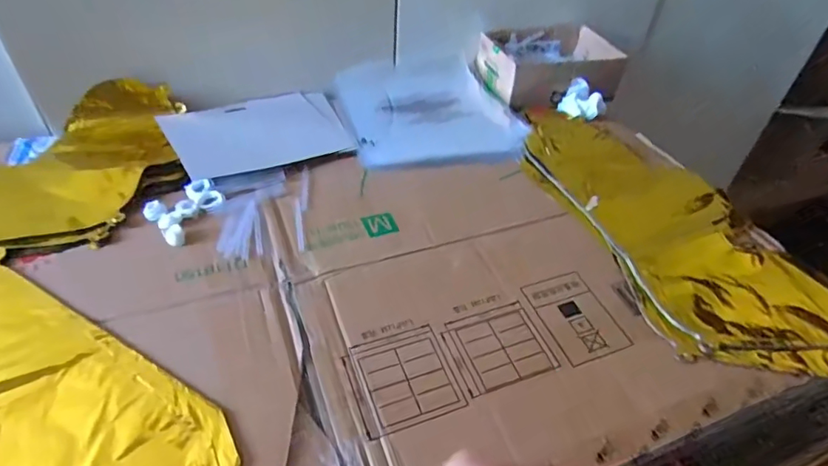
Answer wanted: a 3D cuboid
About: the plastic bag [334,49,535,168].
[{"bbox_3d":[0.014,-0.178,0.706,0.224,0.022,0.282,-11,46,-16],"label":"plastic bag"}]

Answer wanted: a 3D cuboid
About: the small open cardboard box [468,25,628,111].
[{"bbox_3d":[0.208,-0.263,0.783,0.202,0.056,0.164,-15,47,-20],"label":"small open cardboard box"}]

